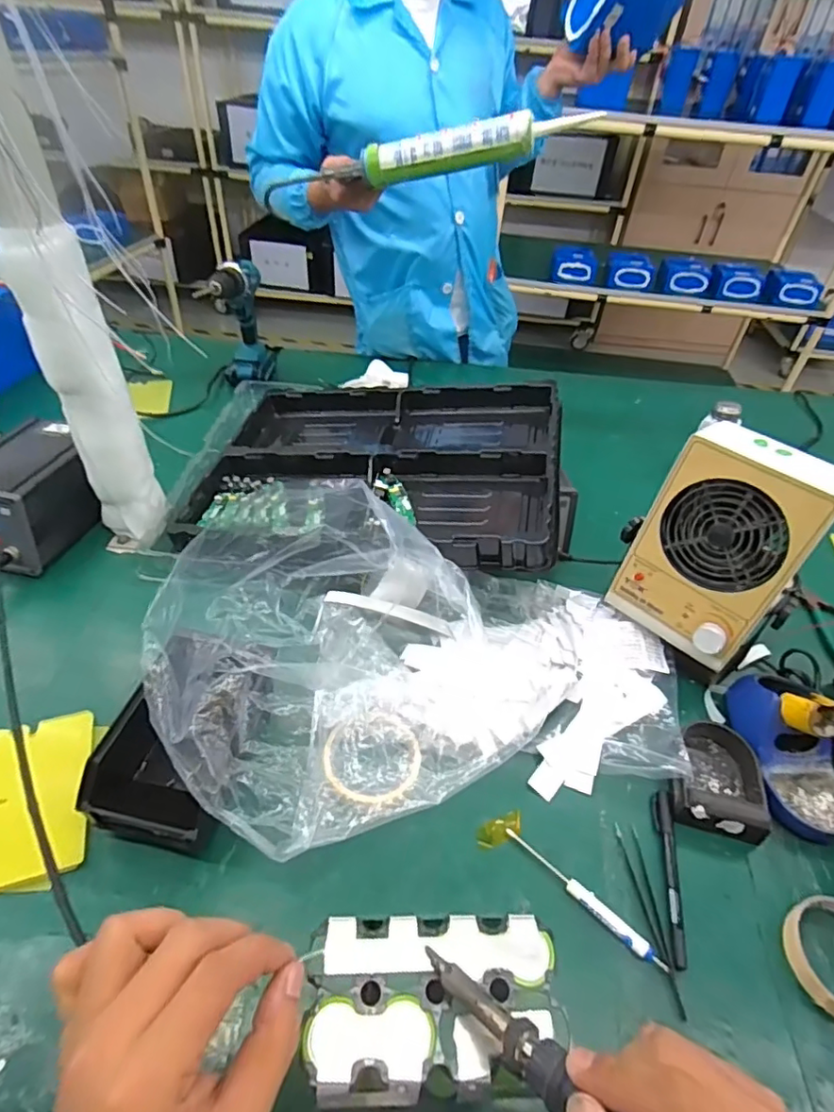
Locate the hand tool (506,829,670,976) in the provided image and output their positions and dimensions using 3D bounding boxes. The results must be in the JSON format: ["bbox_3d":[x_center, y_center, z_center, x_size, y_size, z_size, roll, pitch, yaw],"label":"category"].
[{"bbox_3d":[0.137,0.279,0.454,0.145,0.012,0.014,36,52,28],"label":"hand tool"}]

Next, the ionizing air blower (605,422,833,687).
[{"bbox_3d":[0.317,-0.001,0.592,0.128,0.241,0.167,-30,54,-31],"label":"ionizing air blower"}]

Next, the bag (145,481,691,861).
[{"bbox_3d":[0.017,0.094,0.559,0.511,0.116,0.309,-8,46,-13],"label":"bag"}]

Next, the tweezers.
[{"bbox_3d":[0.193,0.294,0.456,0.019,0.004,0.136,3,44,-2],"label":"tweezers"}]

